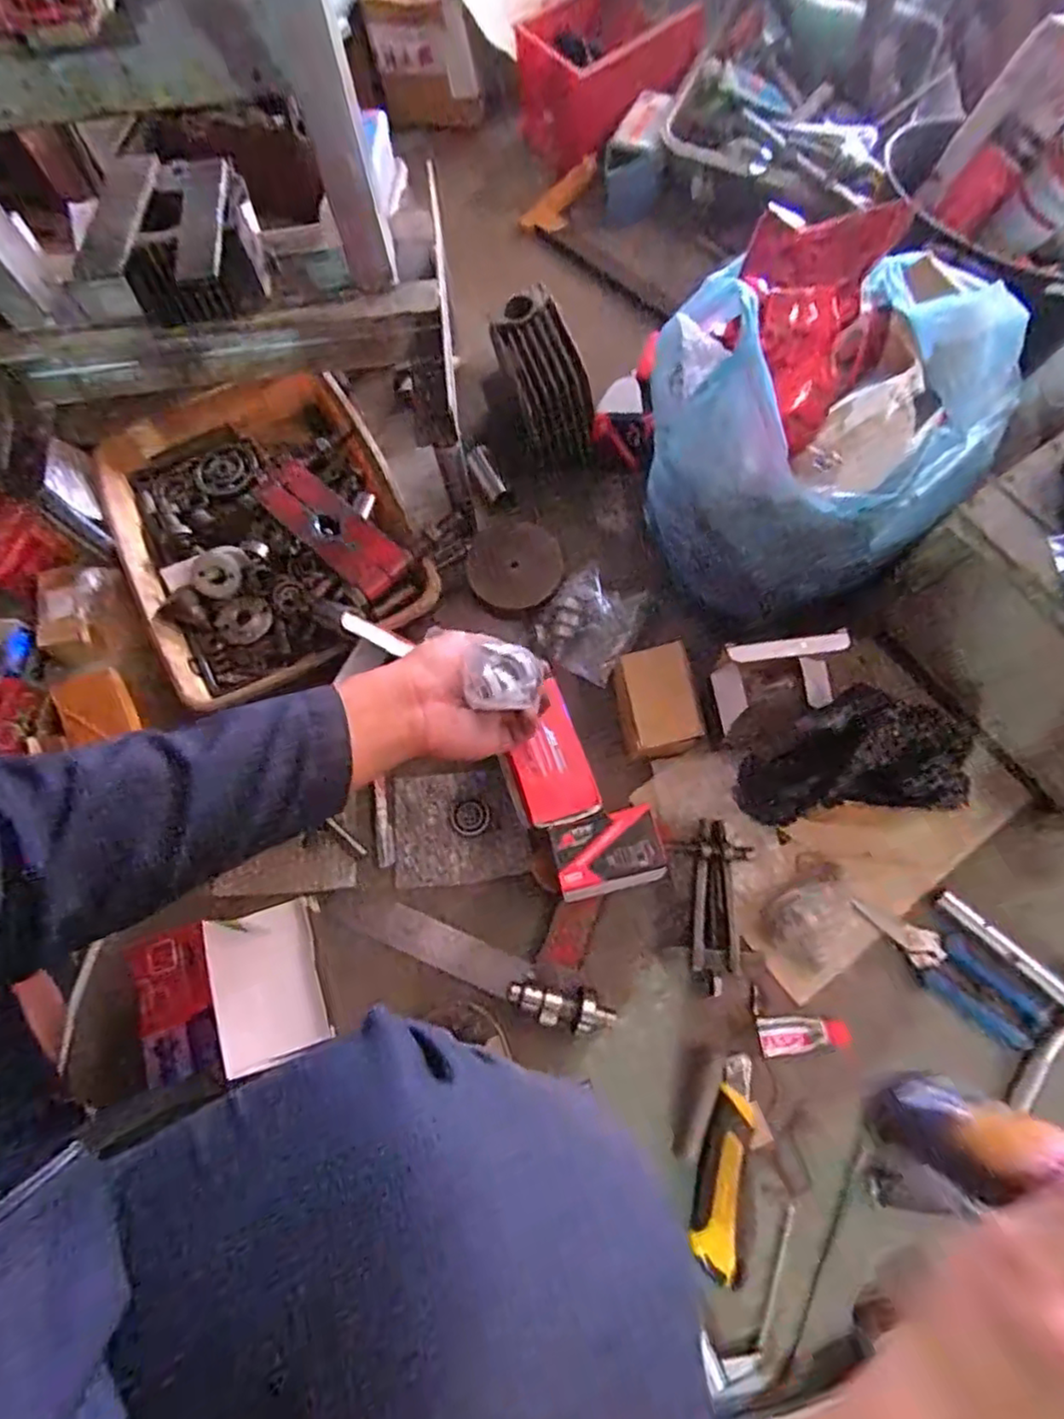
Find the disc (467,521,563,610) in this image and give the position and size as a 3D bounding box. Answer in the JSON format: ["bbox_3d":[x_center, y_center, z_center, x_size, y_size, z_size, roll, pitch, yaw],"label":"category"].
[{"bbox_3d":[-0.018,-0.150,0.672,0.096,0.009,0.088,0,88,10],"label":"disc"}]

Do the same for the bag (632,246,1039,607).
[{"bbox_3d":[0.211,-0.193,0.486,0.227,0.211,0.190,-44,76,-11],"label":"bag"}]

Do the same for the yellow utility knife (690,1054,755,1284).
[{"bbox_3d":[0.150,0.355,0.511,0.034,0.019,0.146,13,73,6],"label":"yellow utility knife"}]

